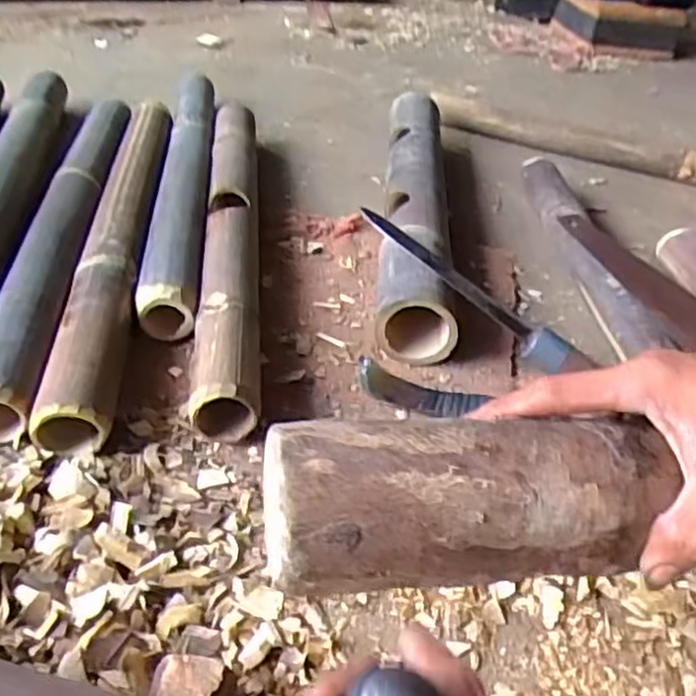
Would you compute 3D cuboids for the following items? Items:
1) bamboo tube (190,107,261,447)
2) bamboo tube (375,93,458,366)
[{"bbox_3d":[-0.136,-0.150,0.829,0.063,0.066,0.651,0,40,-9],"label":"bamboo tube"},{"bbox_3d":[0.089,-0.204,0.920,0.081,0.081,0.608,7,40,0],"label":"bamboo tube"}]

